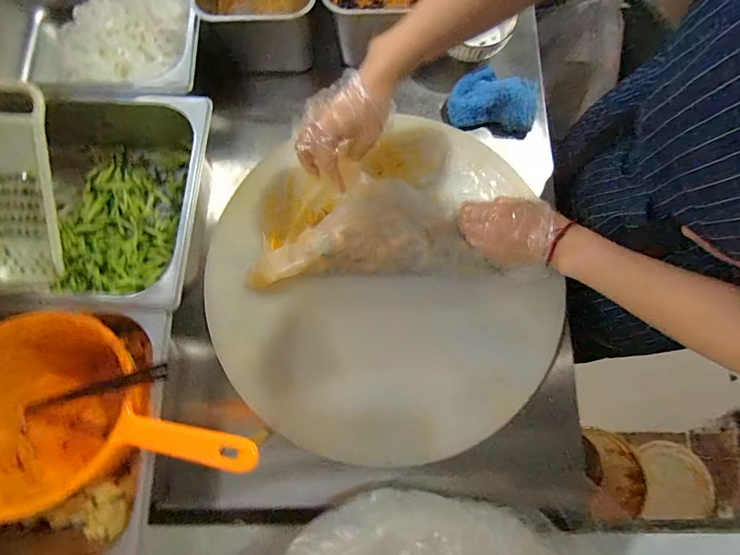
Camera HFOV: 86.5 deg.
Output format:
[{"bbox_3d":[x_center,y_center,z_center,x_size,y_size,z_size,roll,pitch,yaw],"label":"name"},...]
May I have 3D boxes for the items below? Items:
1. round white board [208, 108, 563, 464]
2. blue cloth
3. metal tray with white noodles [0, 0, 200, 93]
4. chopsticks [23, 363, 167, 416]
[{"bbox_3d":[0.016,0.006,0.512,0.424,0.033,0.419,-17,80,-6],"label":"round white board"},{"bbox_3d":[0.178,-0.252,0.560,0.125,0.036,0.099,23,79,6],"label":"blue cloth"},{"bbox_3d":[-0.409,-0.351,0.570,0.384,0.117,0.260,4,78,2],"label":"metal tray with white noodles"},{"bbox_3d":[-0.295,0.120,0.412,0.233,0.018,0.016,-18,77,23],"label":"chopsticks"}]

